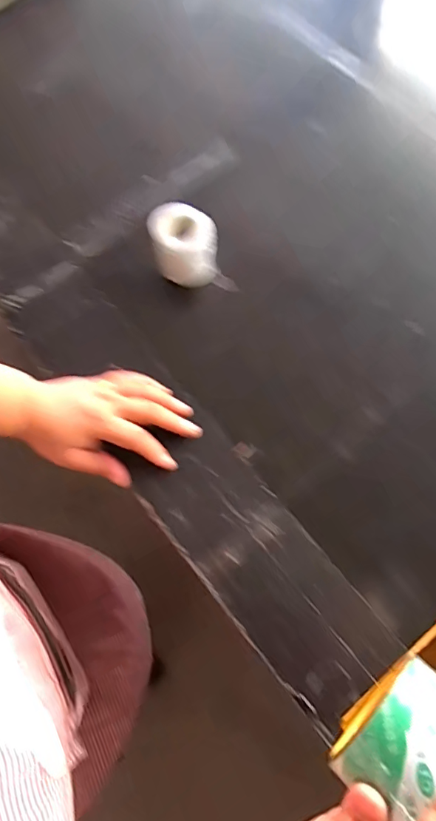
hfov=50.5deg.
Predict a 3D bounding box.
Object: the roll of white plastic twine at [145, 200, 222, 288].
[{"bbox_3d":[-0.038,-0.184,0.529,0.072,0.083,0.074,-8,71,-3],"label":"roll of white plastic twine"}]

